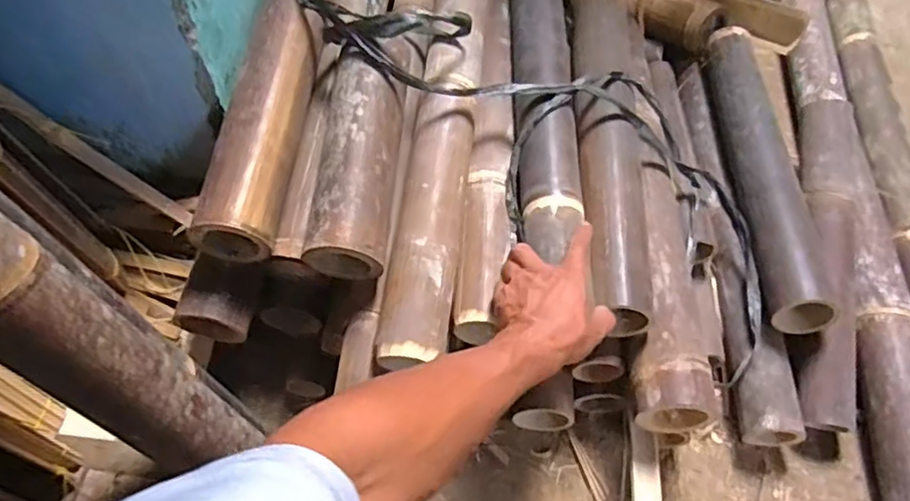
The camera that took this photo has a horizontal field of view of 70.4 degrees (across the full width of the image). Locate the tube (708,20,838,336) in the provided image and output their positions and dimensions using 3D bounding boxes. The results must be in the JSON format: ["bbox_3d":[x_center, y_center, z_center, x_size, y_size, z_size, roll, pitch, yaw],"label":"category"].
[{"bbox_3d":[0.410,-0.121,0.875,0.078,0.077,0.488,2,56,-1],"label":"tube"}]

